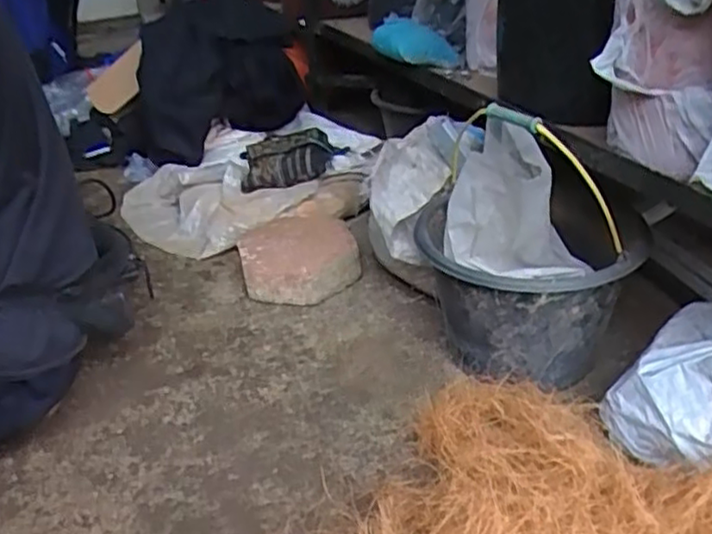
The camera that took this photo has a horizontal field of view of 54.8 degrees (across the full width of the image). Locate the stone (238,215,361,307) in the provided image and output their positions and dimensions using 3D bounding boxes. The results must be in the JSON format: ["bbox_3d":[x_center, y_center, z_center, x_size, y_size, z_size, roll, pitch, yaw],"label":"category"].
[{"bbox_3d":[-0.098,-0.012,1.184,0.194,0.093,0.205,-8,30,-6],"label":"stone"}]

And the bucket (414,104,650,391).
[{"bbox_3d":[0.210,-0.036,0.860,0.237,0.306,0.237,-1,30,6],"label":"bucket"}]

